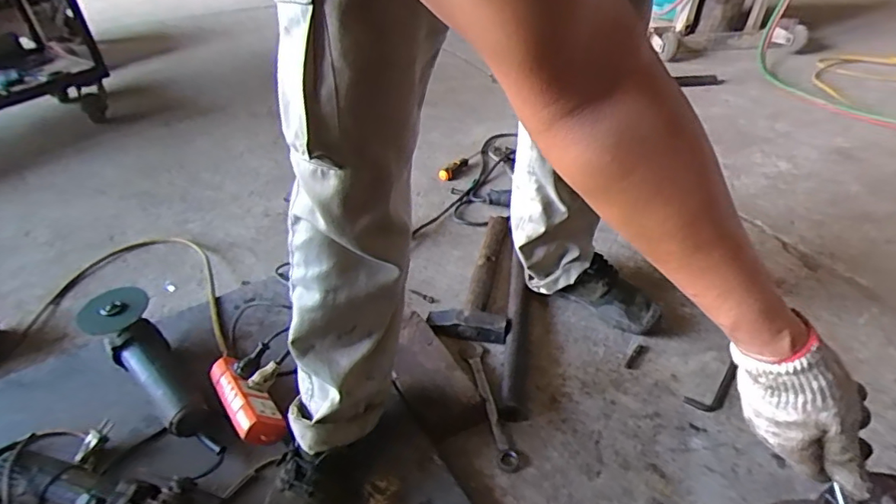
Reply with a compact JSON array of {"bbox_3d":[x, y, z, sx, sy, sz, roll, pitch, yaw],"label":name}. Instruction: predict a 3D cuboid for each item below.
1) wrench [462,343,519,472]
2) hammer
[{"bbox_3d":[0.062,0.227,0.778,0.030,0.014,0.235,-8,39,-7],"label":"wrench"},{"bbox_3d":[0.059,0.036,0.985,0.136,0.038,0.335,5,39,9],"label":"hammer"}]

